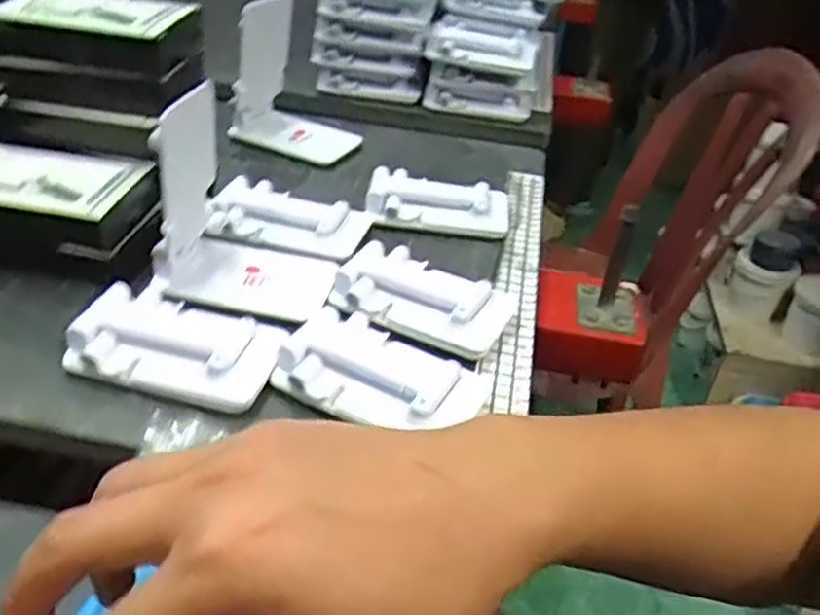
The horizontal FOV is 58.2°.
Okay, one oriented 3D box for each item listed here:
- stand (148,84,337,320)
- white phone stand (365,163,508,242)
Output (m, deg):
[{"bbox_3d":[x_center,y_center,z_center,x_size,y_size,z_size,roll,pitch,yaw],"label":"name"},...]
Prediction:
[{"bbox_3d":[-0.098,-0.066,0.448,0.106,0.104,0.071,11,36,7],"label":"stand"},{"bbox_3d":[0.022,-0.081,0.571,0.109,0.021,0.061,7,36,1],"label":"white phone stand"}]

